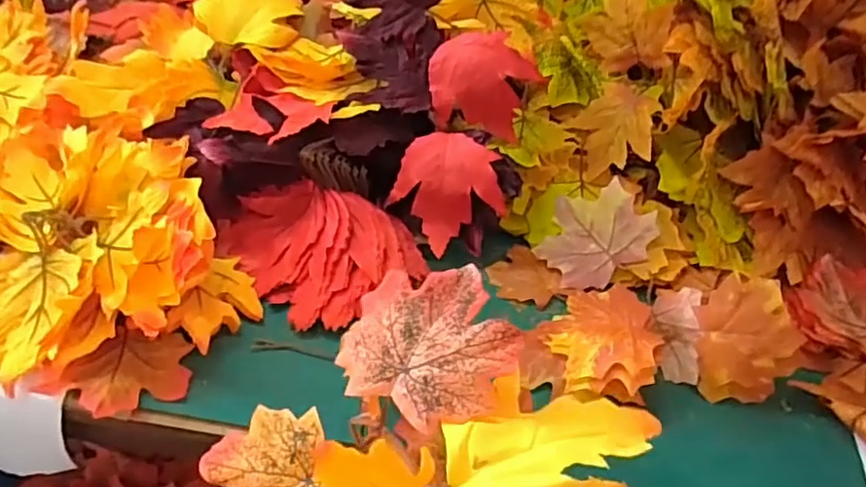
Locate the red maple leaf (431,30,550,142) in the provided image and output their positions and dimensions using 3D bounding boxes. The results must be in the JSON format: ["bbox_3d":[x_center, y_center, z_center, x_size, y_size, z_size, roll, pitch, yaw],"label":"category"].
[{"bbox_3d":[0.038,-0.127,0.494,0.080,0.071,0.034,3,45,-3],"label":"red maple leaf"}]

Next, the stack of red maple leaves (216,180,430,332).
[{"bbox_3d":[-0.088,-0.007,0.481,0.162,0.052,0.116,36,53,27],"label":"stack of red maple leaves"}]

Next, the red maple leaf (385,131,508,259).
[{"bbox_3d":[0.012,-0.046,0.482,0.079,0.080,0.025,52,15,-5],"label":"red maple leaf"}]

